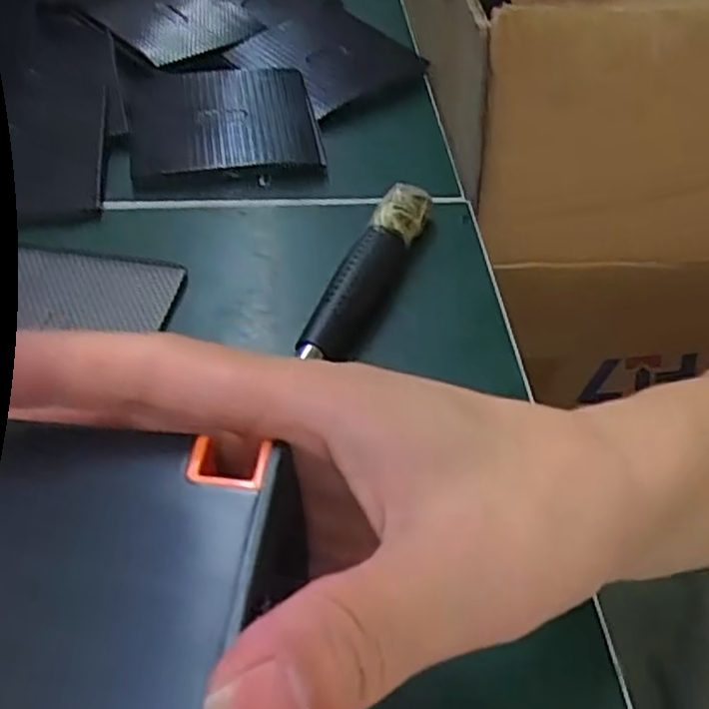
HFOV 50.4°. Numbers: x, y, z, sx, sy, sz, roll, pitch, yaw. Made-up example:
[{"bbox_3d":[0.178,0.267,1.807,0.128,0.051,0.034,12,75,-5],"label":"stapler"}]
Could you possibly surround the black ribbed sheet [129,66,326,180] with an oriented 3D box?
[{"bbox_3d":[-0.081,-0.144,0.458,0.110,0.026,0.099,-7,48,-10],"label":"black ribbed sheet"}]

